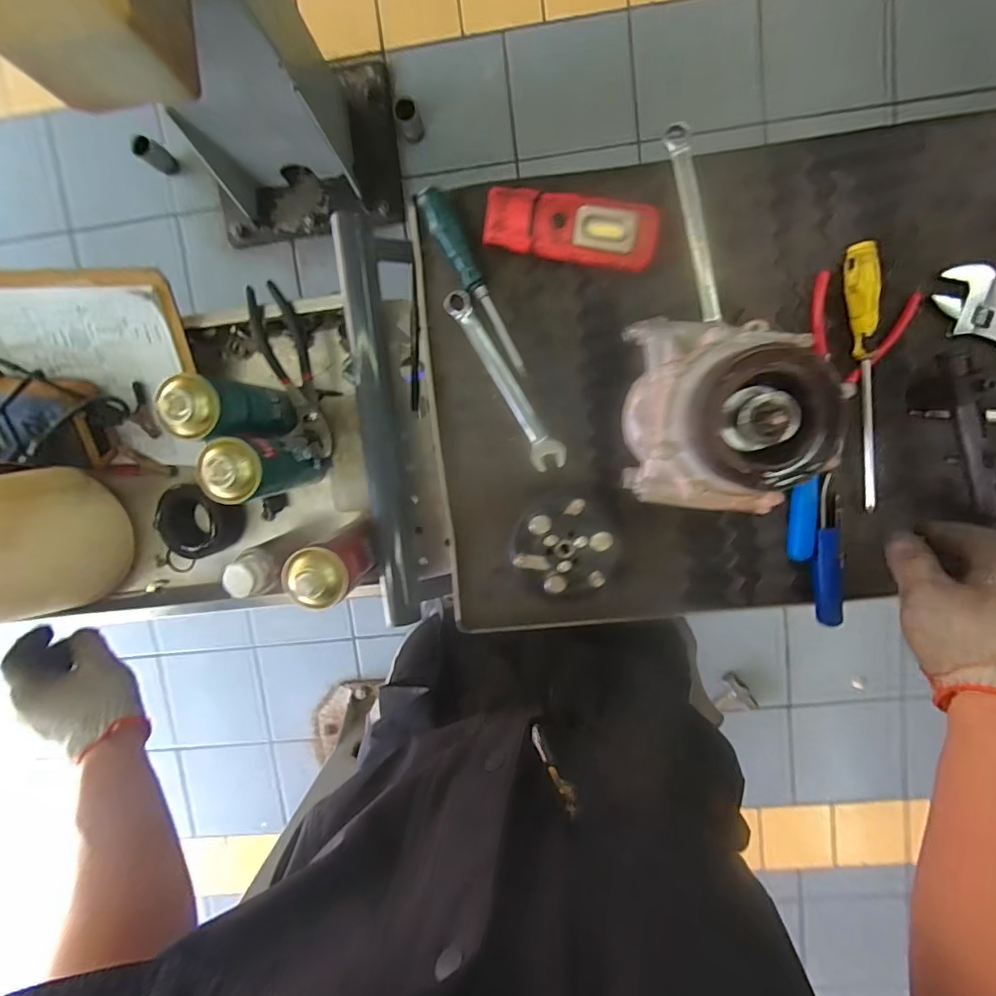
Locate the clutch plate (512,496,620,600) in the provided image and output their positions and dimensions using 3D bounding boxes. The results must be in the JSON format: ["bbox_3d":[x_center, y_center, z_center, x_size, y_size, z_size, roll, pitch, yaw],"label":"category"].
[{"bbox_3d":[0.067,0.051,0.506,0.098,0.042,0.102,0,97,3],"label":"clutch plate"}]

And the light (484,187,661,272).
[{"bbox_3d":[0.070,-0.253,0.476,0.159,0.032,0.058,8,98,2],"label":"light"}]

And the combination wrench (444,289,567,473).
[{"bbox_3d":[0.006,-0.117,0.508,0.032,0.010,0.199,-31,96,8],"label":"combination wrench"}]

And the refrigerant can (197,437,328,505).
[{"bbox_3d":[-0.248,-0.035,0.532,0.060,0.149,0.060,0,97,3],"label":"refrigerant can"}]

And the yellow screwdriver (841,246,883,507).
[{"bbox_3d":[0.354,-0.113,0.485,0.026,0.022,0.252,-7,97,4],"label":"yellow screwdriver"}]

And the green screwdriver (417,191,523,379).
[{"bbox_3d":[-0.024,-0.209,0.488,0.025,0.027,0.188,-26,95,6],"label":"green screwdriver"}]

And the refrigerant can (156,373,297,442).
[{"bbox_3d":[-0.275,-0.093,0.523,0.060,0.149,0.061,3,97,3],"label":"refrigerant can"}]

